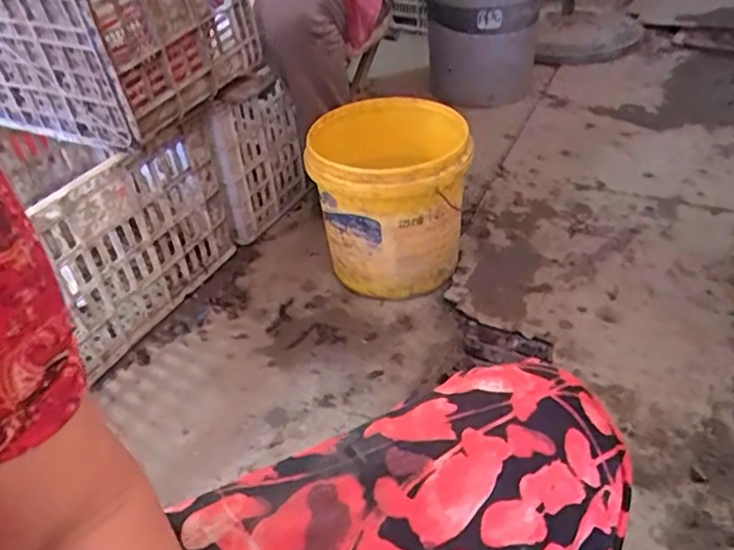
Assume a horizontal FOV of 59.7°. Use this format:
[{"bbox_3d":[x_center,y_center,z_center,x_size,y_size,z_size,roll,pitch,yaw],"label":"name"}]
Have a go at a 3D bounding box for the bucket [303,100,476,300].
[{"bbox_3d":[0.043,-0.135,1.115,0.250,0.261,0.275,-5,39,4],"label":"bucket"}]

